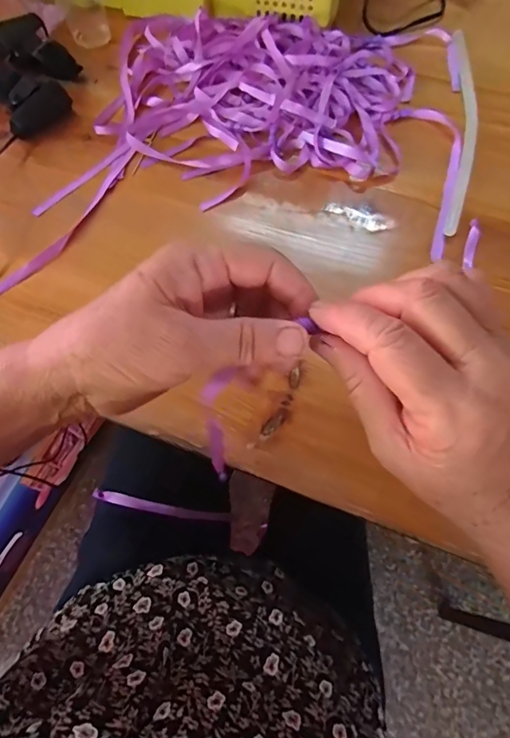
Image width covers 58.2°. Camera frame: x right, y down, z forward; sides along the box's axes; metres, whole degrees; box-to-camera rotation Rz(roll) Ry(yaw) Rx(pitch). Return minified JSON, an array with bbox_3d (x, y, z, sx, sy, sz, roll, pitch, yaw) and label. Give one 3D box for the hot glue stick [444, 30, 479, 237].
[{"bbox_3d":[0.217,-0.256,0.477,0.026,0.006,0.291,9,67,7],"label":"hot glue stick"}]

